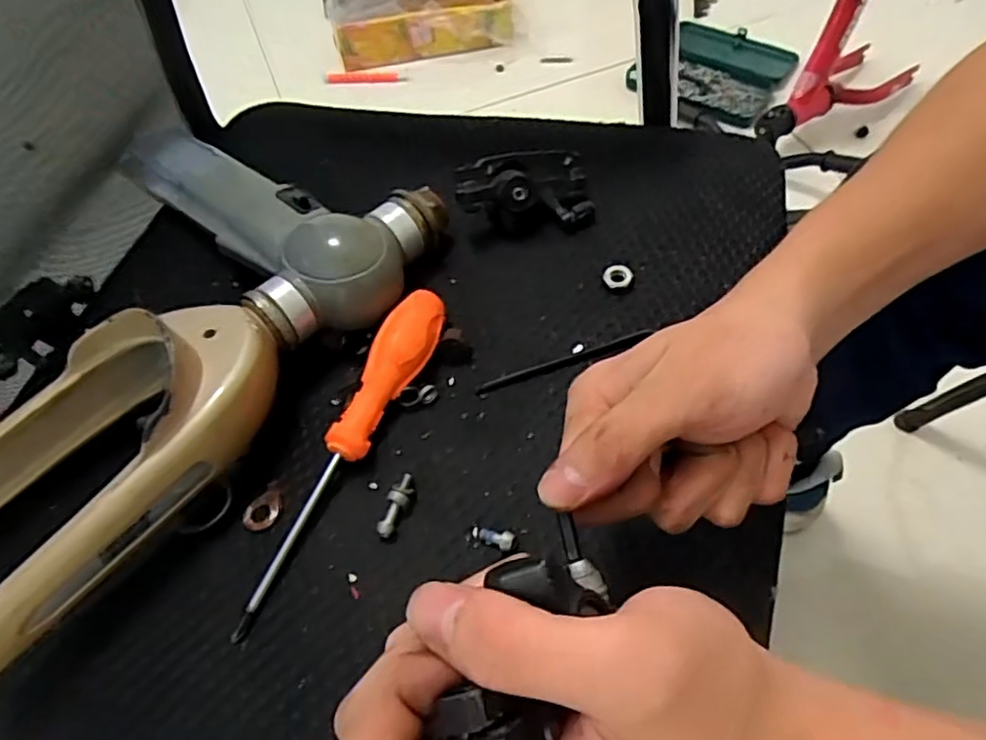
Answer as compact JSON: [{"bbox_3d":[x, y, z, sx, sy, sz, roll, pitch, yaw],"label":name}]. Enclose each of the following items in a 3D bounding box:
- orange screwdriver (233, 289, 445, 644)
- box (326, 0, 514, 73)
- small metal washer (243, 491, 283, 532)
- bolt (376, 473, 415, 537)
[{"bbox_3d":[-0.073,0.036,0.335,0.028,0.023,0.193,18,59,14],"label":"orange screwdriver"},{"bbox_3d":[-0.146,-0.739,1.337,0.364,0.104,0.207,-10,56,-3],"label":"box"},{"bbox_3d":[-0.118,0.071,0.333,0.020,0.004,0.019,-11,58,-3],"label":"small metal washer"},{"bbox_3d":[-0.048,0.067,0.327,0.010,0.008,0.034,13,58,12],"label":"bolt"}]

